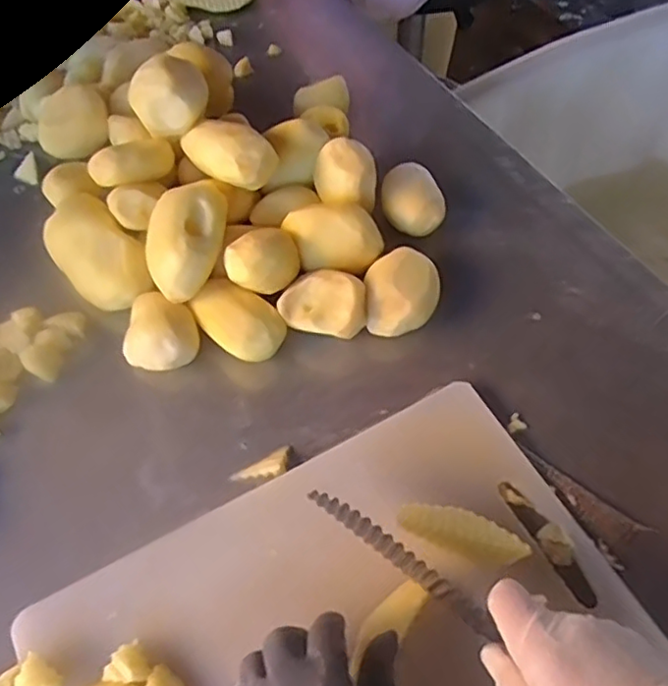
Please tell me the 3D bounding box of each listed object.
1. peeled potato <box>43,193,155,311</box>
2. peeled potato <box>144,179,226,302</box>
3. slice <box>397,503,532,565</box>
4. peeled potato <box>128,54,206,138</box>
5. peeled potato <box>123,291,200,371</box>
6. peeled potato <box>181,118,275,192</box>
[{"bbox_3d":[-0.219,-0.080,0.586,0.066,0.060,0.131,-36,64,-21],"label":"peeled potato"},{"bbox_3d":[-0.131,-0.094,0.550,0.065,0.045,0.108,3,57,2],"label":"peeled potato"},{"bbox_3d":[0.089,0.132,0.439,0.088,0.007,0.033,18,59,11],"label":"slice"},{"bbox_3d":[-0.159,-0.238,0.608,0.074,0.051,0.075,-13,58,-9],"label":"peeled potato"},{"bbox_3d":[-0.146,-0.004,0.548,0.062,0.046,0.063,0,57,0],"label":"peeled potato"},{"bbox_3d":[-0.096,-0.178,0.579,0.050,0.039,0.102,-38,64,-22],"label":"peeled potato"}]

